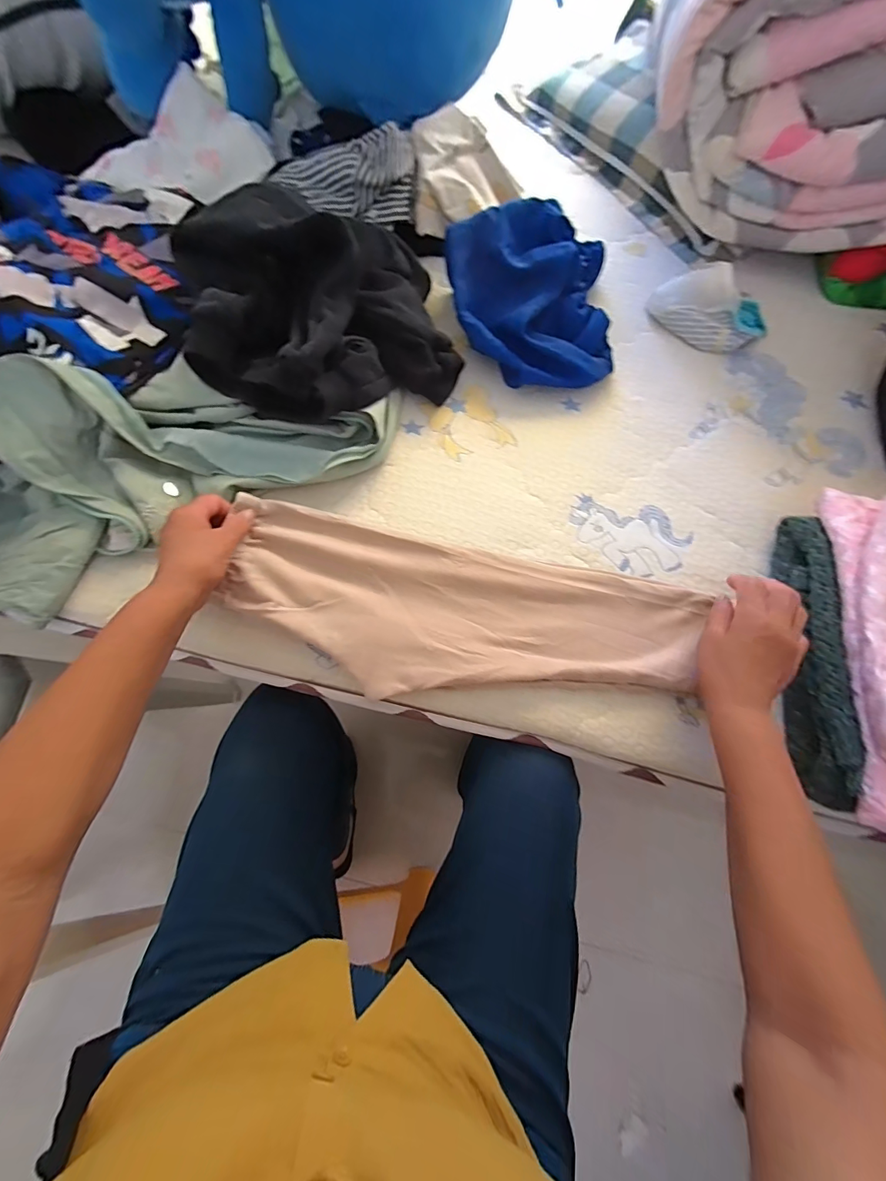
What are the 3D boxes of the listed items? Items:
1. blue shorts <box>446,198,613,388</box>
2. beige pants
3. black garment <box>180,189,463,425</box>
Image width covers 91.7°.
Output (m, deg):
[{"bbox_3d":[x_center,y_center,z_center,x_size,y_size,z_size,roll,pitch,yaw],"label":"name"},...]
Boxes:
[{"bbox_3d":[0.123,-0.382,0.556,0.223,0.108,0.231,-3,70,-3],"label":"blue shorts"},{"bbox_3d":[0.022,0.025,0.437,0.467,0.020,0.165,10,69,0],"label":"beige pants"},{"bbox_3d":[-0.139,-0.323,0.504,0.306,0.144,0.254,-21,71,-9],"label":"black garment"}]

